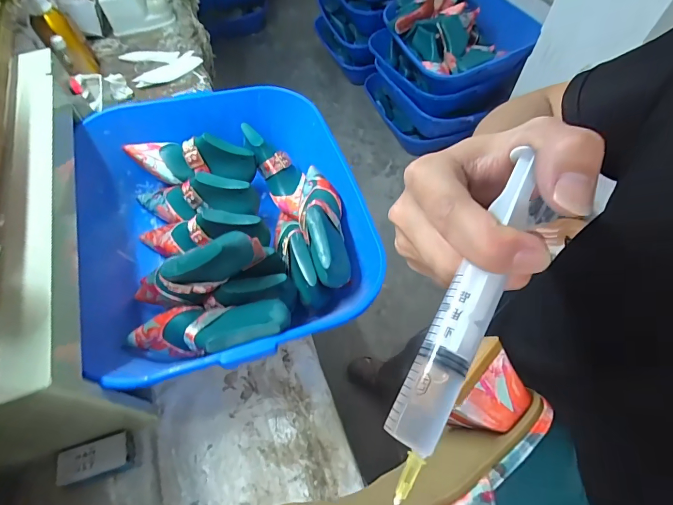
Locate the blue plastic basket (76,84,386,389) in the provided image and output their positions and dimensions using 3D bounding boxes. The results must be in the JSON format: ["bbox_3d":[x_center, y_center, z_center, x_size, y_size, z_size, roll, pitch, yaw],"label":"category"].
[{"bbox_3d":[-0.200,-0.069,0.736,0.473,0.220,0.580,-18,60,-11],"label":"blue plastic basket"}]

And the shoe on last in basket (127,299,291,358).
[{"bbox_3d":[-0.213,0.123,0.600,0.278,0.069,0.097,-9,58,14],"label":"shoe on last in basket"}]

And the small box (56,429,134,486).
[{"bbox_3d":[-0.385,0.332,0.596,0.108,0.036,0.056,-15,60,-9],"label":"small box"}]

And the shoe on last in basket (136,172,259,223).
[{"bbox_3d":[-0.308,-0.117,0.789,0.282,0.089,0.078,-2,58,15],"label":"shoe on last in basket"}]

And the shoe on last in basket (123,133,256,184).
[{"bbox_3d":[-0.321,-0.204,0.803,0.282,0.087,0.077,8,59,5],"label":"shoe on last in basket"}]

